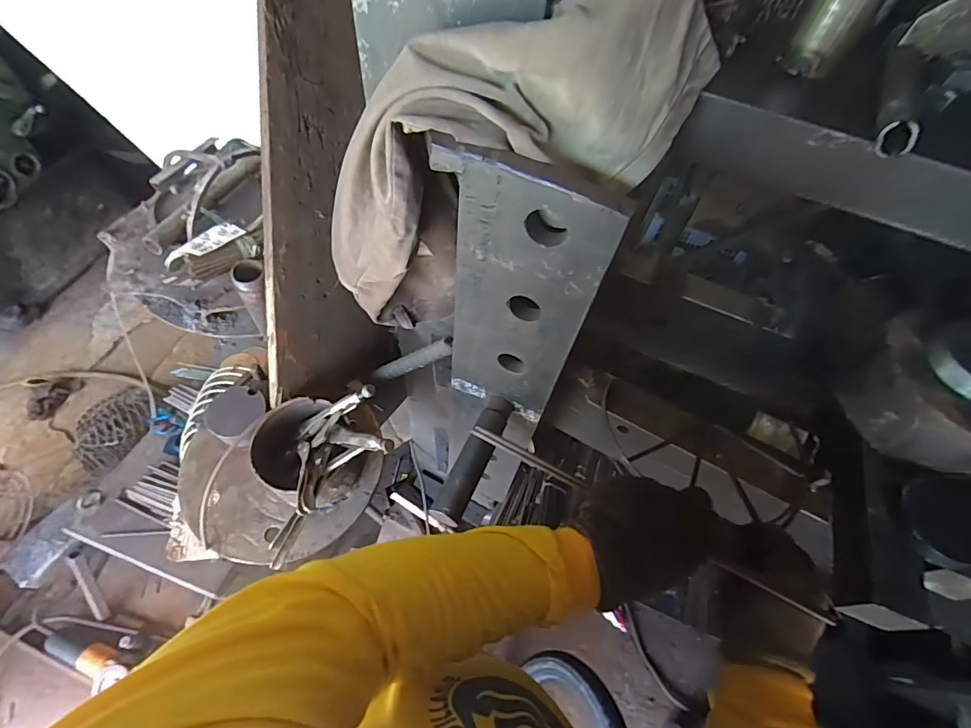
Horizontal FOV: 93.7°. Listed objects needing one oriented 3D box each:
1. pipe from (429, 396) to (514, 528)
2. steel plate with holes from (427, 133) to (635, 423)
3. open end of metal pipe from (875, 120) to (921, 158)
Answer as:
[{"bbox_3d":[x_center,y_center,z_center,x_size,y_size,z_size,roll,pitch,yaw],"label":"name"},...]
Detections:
[{"bbox_3d":[-0.012,0.105,0.525,0.034,0.029,0.163,23,59,10],"label":"pipe"},{"bbox_3d":[0.029,-0.044,0.441,0.138,0.324,0.016,22,58,13],"label":"steel plate with holes"},{"bbox_3d":[0.235,-0.128,0.260,0.019,0.018,0.008,39,62,18],"label":"open end of metal pipe"}]

